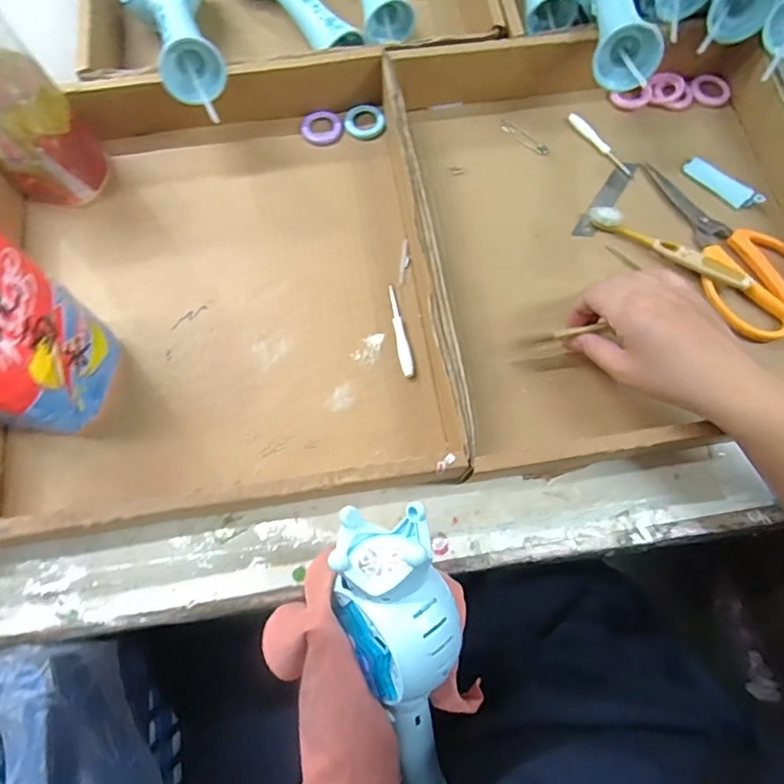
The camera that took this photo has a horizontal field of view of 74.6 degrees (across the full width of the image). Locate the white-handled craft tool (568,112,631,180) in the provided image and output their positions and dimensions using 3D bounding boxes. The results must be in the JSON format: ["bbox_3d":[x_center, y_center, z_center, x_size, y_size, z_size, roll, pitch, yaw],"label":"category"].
[{"bbox_3d":[0.196,-0.232,0.482,0.013,0.010,0.084,-38,77,-12],"label":"white-handled craft tool"}]

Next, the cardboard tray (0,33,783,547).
[{"bbox_3d":[0.034,-0.107,0.418,0.686,0.057,0.390,-2,73,-2],"label":"cardboard tray"}]

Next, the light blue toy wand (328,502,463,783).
[{"bbox_3d":[0.013,0.181,0.301,0.057,0.059,0.223,-10,106,-4],"label":"light blue toy wand"}]

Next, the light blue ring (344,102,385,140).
[{"bbox_3d":[-0.026,-0.256,0.488,0.039,0.005,0.039,0,73,-1],"label":"light blue ring"}]

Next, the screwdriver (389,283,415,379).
[{"bbox_3d":[0.006,-0.052,0.422,0.010,0.007,0.083,-11,73,-5],"label":"screwdriver"}]

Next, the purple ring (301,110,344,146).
[{"bbox_3d":[-0.066,-0.250,0.486,0.037,0.005,0.039,0,73,-1],"label":"purple ring"}]

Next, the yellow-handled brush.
[{"bbox_3d":[0.232,-0.122,0.438,0.139,0.024,0.016,31,75,8],"label":"yellow-handled brush"}]

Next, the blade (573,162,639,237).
[{"bbox_3d":[0.195,-0.176,0.466,0.018,0.006,0.096,34,75,9],"label":"blade"}]

